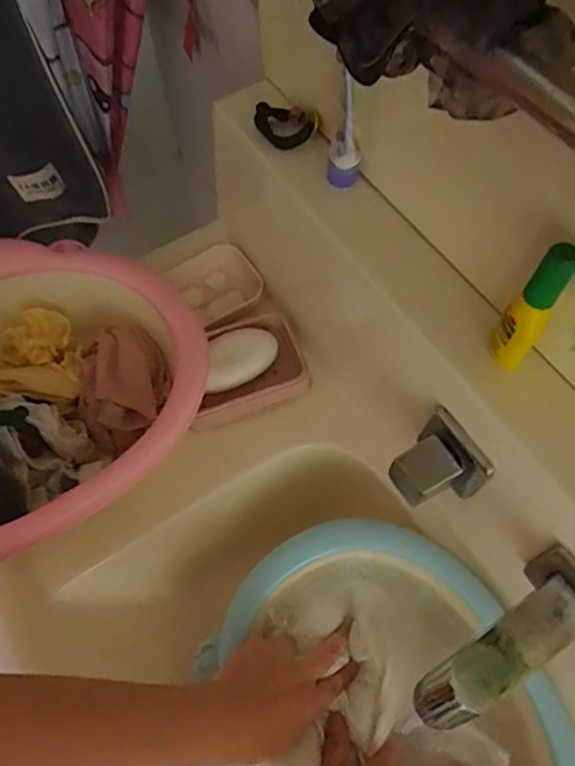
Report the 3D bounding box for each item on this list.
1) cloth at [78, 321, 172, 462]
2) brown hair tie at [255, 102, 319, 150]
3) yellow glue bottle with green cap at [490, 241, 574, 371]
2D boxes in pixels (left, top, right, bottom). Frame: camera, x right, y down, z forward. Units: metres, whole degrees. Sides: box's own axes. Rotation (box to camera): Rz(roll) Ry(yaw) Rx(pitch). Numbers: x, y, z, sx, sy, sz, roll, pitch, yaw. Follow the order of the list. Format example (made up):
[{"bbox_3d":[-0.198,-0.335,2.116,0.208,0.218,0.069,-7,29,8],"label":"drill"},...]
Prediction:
[{"bbox_3d":[-0.151,0.002,0.523,0.088,0.046,0.100,-31,66,-13],"label":"cloth"},{"bbox_3d":[-0.001,-0.219,0.493,0.054,0.022,0.035,3,63,4],"label":"brown hair tie"},{"bbox_3d":[0.147,-0.044,0.348,0.024,0.090,0.026,37,70,19],"label":"yellow glue bottle with green cap"}]

